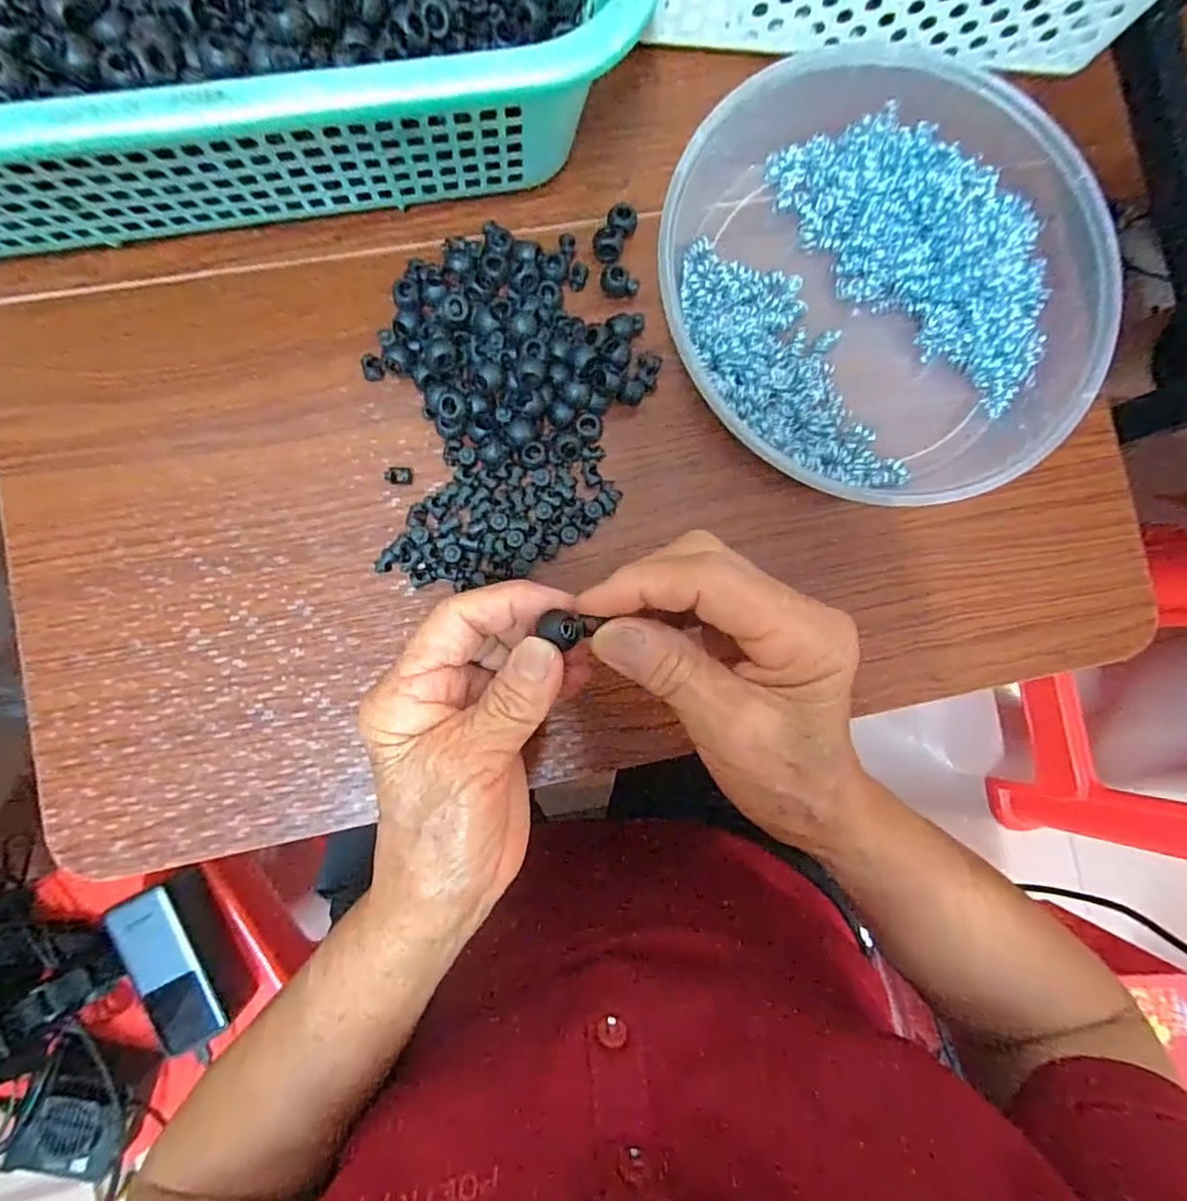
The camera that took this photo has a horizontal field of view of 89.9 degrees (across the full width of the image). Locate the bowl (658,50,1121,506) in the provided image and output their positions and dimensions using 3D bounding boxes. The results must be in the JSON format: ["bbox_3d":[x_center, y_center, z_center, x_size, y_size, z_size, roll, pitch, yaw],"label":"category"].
[{"bbox_3d":[0.149,-0.168,0.307,0.219,0.038,0.229,0,87,-4],"label":"bowl"}]

